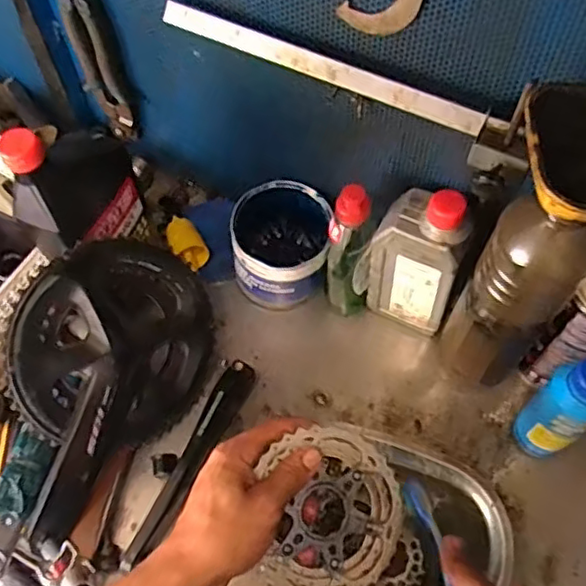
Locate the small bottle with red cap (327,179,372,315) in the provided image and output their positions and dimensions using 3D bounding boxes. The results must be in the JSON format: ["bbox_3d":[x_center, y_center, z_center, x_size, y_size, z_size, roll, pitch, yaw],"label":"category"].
[{"bbox_3d":[0.053,-0.039,0.606,0.037,0.162,0.047,4,59,4],"label":"small bottle with red cap"}]

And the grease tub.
[{"bbox_3d":[-0.013,-0.049,0.657,0.091,0.105,0.109,-2,59,1],"label":"grease tub"}]

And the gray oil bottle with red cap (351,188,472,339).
[{"bbox_3d":[0.113,-0.033,0.583,0.085,0.172,0.051,22,62,14],"label":"gray oil bottle with red cap"}]

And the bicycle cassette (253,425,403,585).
[{"bbox_3d":[0.028,0.165,0.473,0.106,0.021,0.120,2,77,-14],"label":"bicycle cassette"}]

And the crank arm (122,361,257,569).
[{"bbox_3d":[-0.087,0.149,0.566,0.024,0.039,0.201,21,62,14],"label":"crank arm"}]

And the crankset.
[{"bbox_3d":[-0.182,0.073,0.600,0.183,0.237,0.115,-9,9,-39],"label":"crankset"}]

